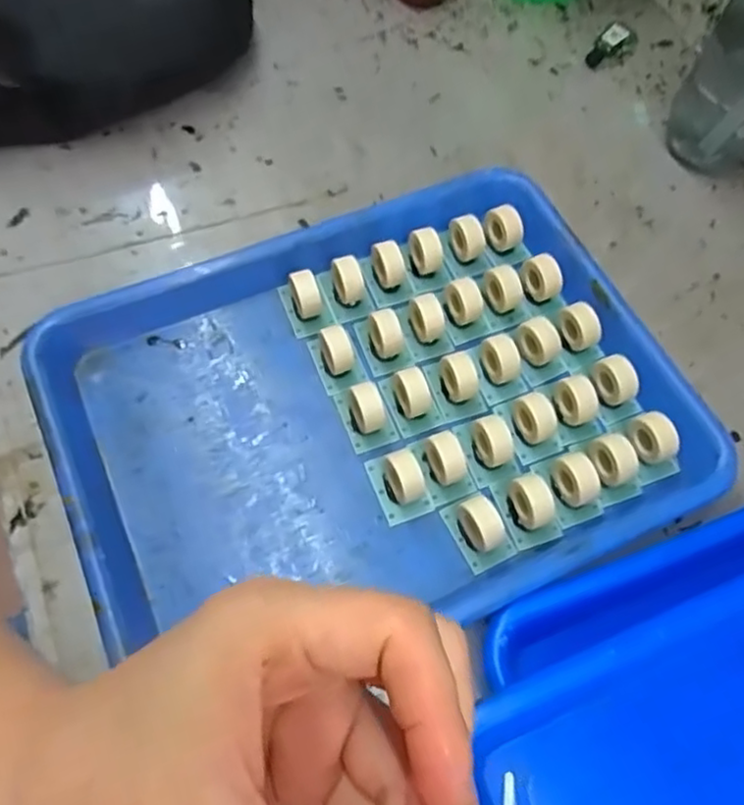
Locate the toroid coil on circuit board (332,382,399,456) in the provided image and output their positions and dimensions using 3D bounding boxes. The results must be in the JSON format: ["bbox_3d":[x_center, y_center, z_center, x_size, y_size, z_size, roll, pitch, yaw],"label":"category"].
[{"bbox_3d":[-0.004,0.004,0.371,0.024,0.026,0.039,-20,66,-12],"label":"toroid coil on circuit board"}]

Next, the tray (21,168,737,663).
[{"bbox_3d":[0.003,0.004,0.371,0.326,0.031,0.240,-22,67,-13],"label":"tray"}]

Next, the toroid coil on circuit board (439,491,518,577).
[{"bbox_3d":[0.056,0.065,0.346,0.027,0.023,0.038,-25,68,-14],"label":"toroid coil on circuit board"}]

